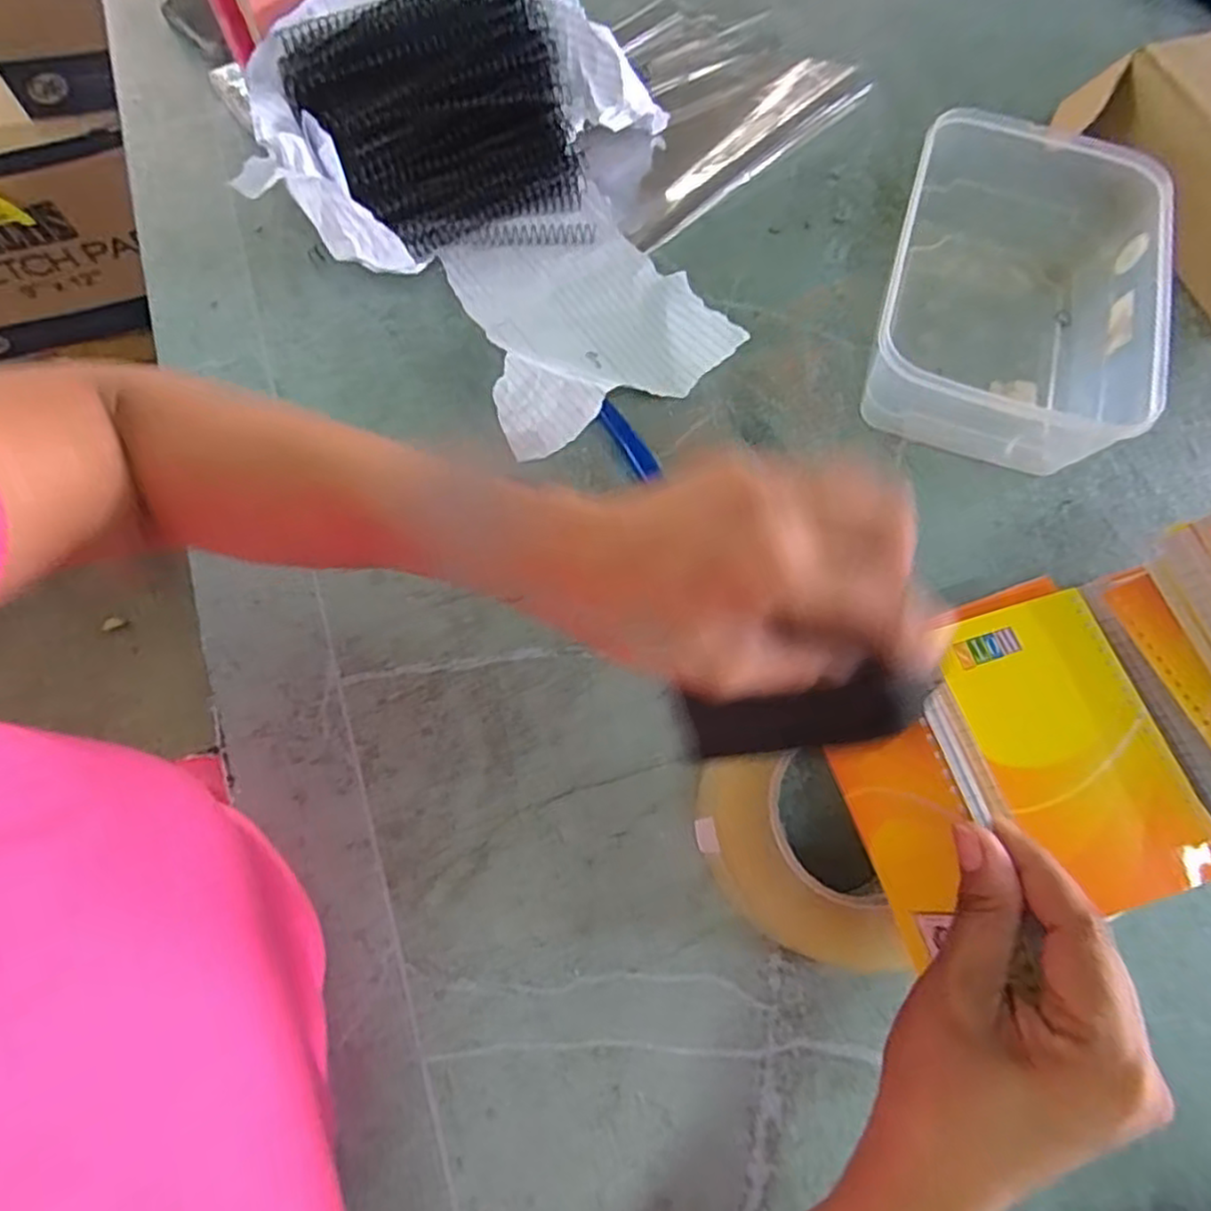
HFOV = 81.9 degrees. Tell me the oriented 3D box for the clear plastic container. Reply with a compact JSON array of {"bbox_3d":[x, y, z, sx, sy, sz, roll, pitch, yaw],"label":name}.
[{"bbox_3d":[0.265,-0.205,0.457,0.157,0.070,0.235,17,70,4],"label":"clear plastic container"}]

